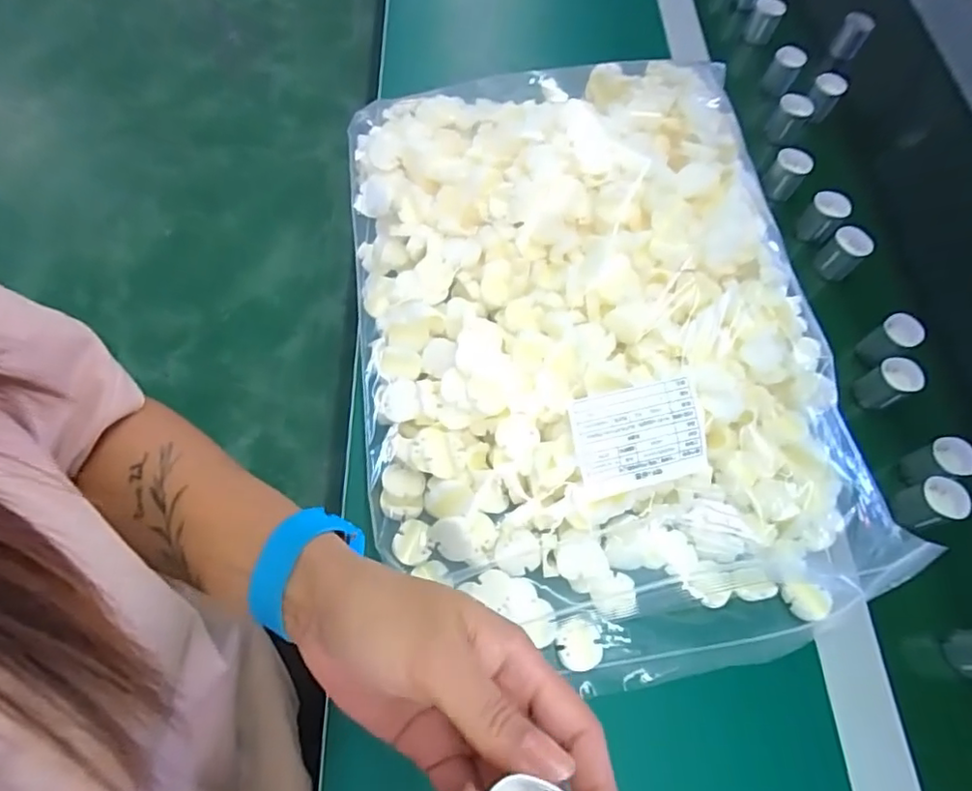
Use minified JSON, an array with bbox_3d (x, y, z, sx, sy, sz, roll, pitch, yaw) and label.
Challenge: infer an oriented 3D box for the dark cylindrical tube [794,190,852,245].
[{"bbox_3d":[0.295,-0.156,0.520,0.029,0.041,0.023,36,68,13],"label":"dark cylindrical tube"}]

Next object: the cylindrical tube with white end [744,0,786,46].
[{"bbox_3d":[0.306,-0.414,0.653,0.031,0.039,0.032,1,65,-3],"label":"cylindrical tube with white end"}]

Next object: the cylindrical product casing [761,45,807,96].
[{"bbox_3d":[0.303,-0.330,0.603,0.030,0.041,0.026,32,68,11],"label":"cylindrical product casing"}]

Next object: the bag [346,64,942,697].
[{"bbox_3d":[0.061,-0.058,0.405,0.310,0.081,0.456,-12,67,-8],"label":"bag"}]

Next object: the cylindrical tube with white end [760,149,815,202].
[{"bbox_3d":[0.275,-0.203,0.542,0.030,0.039,0.026,39,69,14],"label":"cylindrical tube with white end"}]

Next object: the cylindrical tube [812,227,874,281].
[{"bbox_3d":[0.304,-0.120,0.505,0.031,0.037,0.026,39,69,14],"label":"cylindrical tube"}]

